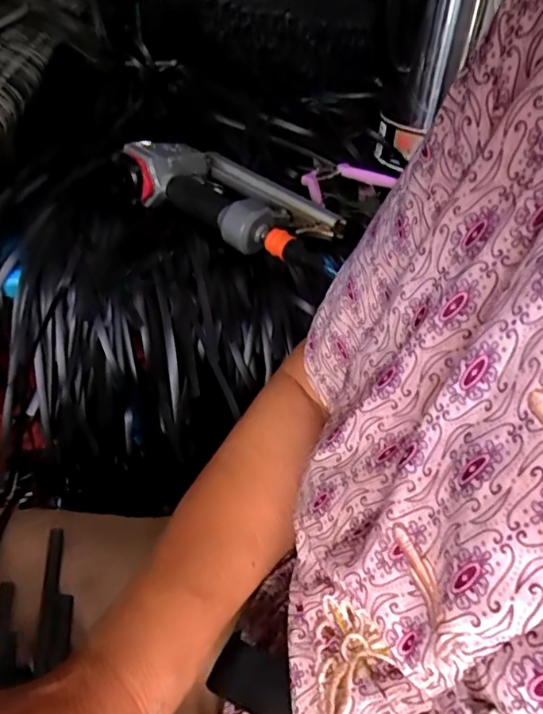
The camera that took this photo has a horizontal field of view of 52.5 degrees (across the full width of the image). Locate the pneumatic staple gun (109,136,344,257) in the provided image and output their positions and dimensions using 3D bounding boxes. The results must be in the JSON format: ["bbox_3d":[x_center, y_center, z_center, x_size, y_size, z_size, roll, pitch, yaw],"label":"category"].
[{"bbox_3d":[-0.041,-0.195,0.633,0.237,0.054,0.153,28,47,23],"label":"pneumatic staple gun"}]

